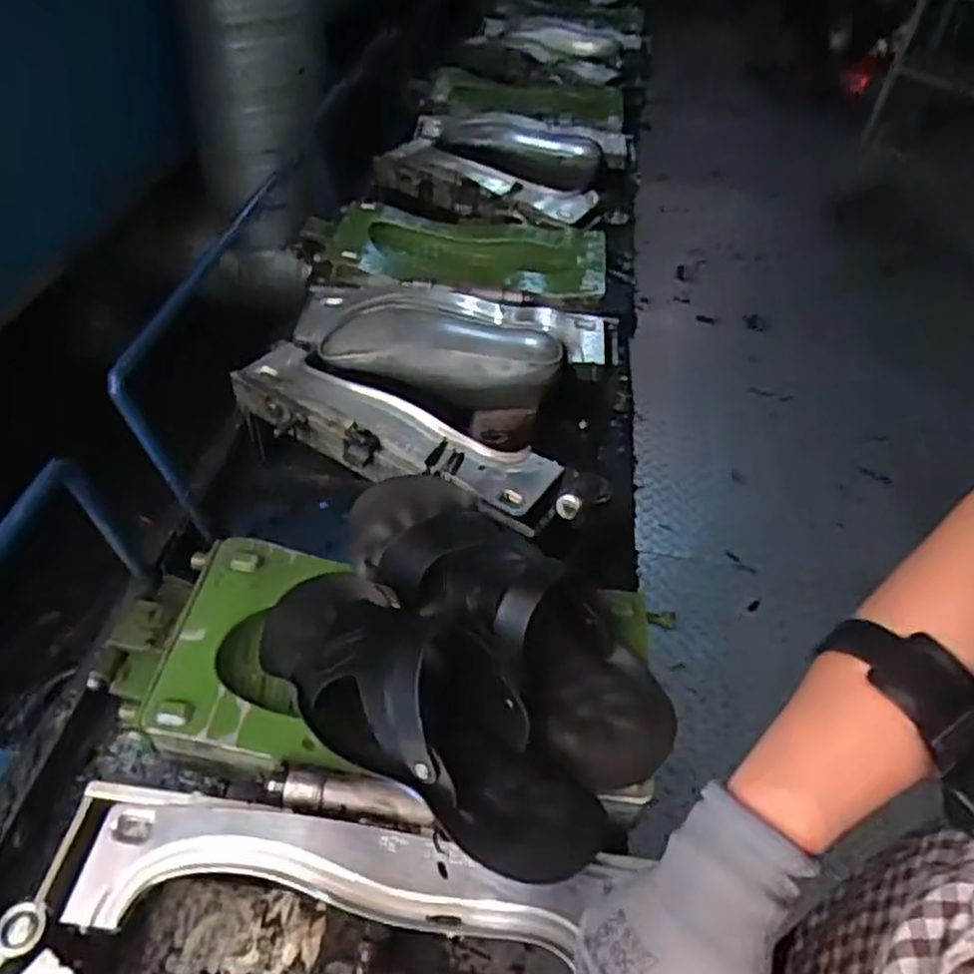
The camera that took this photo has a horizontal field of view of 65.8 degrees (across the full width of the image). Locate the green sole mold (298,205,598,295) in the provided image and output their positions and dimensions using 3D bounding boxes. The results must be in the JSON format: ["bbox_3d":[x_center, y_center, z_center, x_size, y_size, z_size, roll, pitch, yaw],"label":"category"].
[{"bbox_3d":[-0.040,-0.310,1.016,0.387,0.061,0.207,4,44,-2],"label":"green sole mold"}]

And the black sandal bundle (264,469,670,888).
[{"bbox_3d":[-0.016,0.102,0.516,0.282,0.092,0.191,34,50,26],"label":"black sandal bundle"}]

